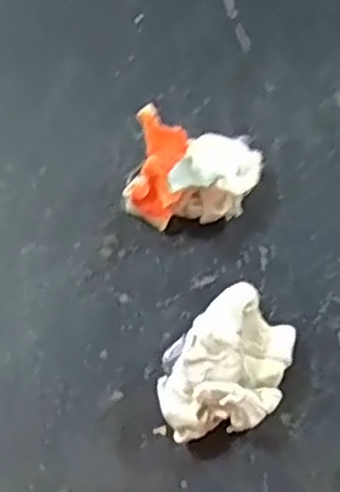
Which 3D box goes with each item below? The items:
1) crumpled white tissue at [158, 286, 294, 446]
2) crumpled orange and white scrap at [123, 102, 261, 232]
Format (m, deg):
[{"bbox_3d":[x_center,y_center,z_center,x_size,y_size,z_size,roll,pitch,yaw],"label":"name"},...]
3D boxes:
[{"bbox_3d":[0.026,0.055,0.310,0.048,0.041,0.068,42,76,11],"label":"crumpled white tissue"},{"bbox_3d":[0.011,-0.035,0.336,0.066,0.043,0.047,0,72,-1],"label":"crumpled orange and white scrap"}]

